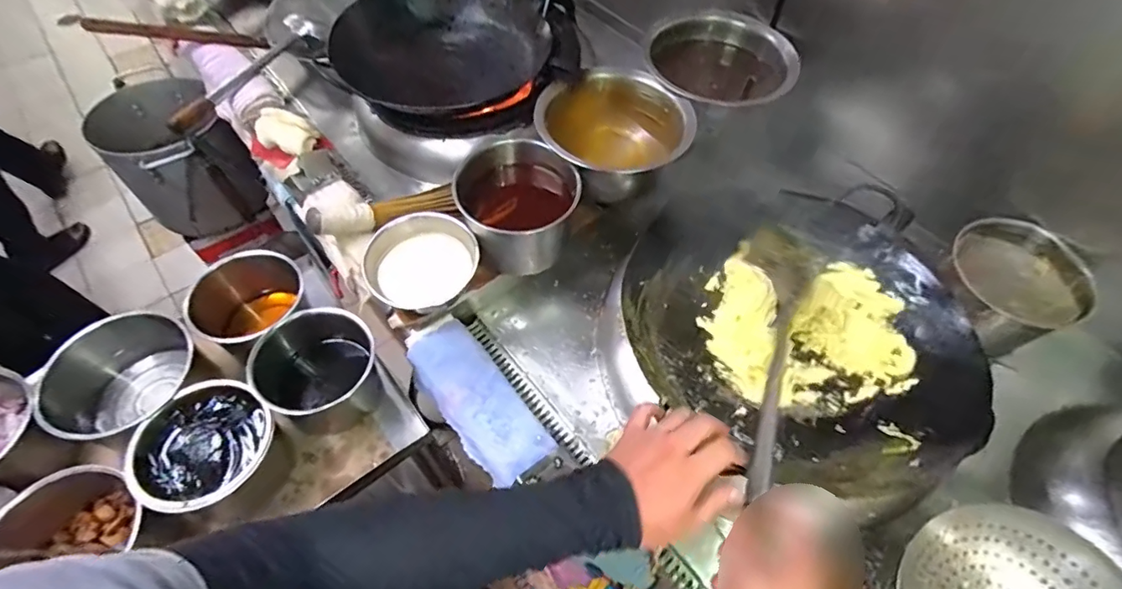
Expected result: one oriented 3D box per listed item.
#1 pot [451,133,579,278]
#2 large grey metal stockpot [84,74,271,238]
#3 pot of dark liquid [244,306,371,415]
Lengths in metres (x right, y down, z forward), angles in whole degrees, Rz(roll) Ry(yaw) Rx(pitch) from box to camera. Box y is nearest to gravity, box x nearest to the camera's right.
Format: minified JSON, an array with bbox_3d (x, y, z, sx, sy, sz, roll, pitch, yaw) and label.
[{"bbox_3d":[-0.073,-0.131,0.841,0.184,0.185,0.167,-9,57,-8],"label":"pot"},{"bbox_3d":[-1.038,-0.365,1.375,0.279,0.349,0.293,-35,64,-23],"label":"large grey metal stockpot"},{"bbox_3d":[-0.349,0.119,0.730,0.141,0.134,0.158,-24,61,-17],"label":"pot of dark liquid"}]

